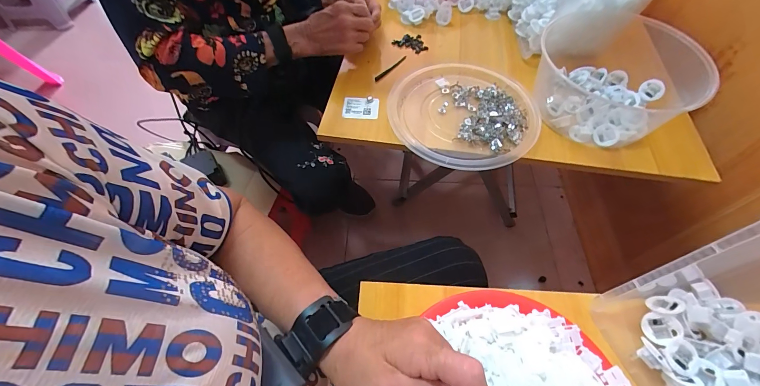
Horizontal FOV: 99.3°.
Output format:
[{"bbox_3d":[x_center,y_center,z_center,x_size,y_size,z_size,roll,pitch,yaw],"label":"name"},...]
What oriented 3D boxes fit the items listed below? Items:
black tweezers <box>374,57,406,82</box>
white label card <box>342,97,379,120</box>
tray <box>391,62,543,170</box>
[{"bbox_3d":[0.022,-0.231,0.595,0.012,0.007,0.087,32,64,23],"label":"black tweezers"},{"bbox_3d":[-0.032,-0.142,0.537,0.059,0.008,0.040,4,67,4],"label":"white label card"},{"bbox_3d":[0.137,-0.133,0.519,0.237,0.015,0.225,-1,58,1],"label":"tray"}]

